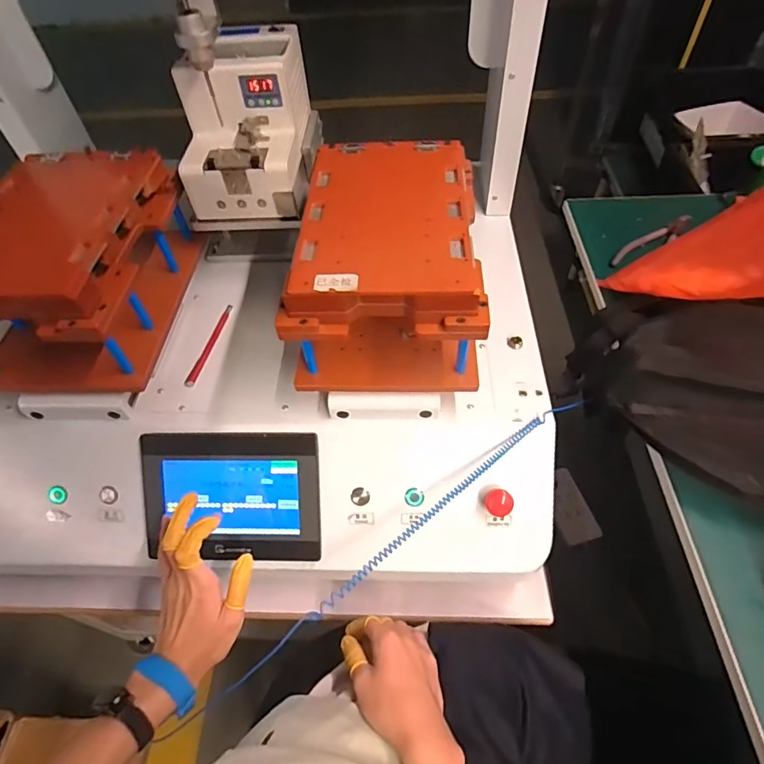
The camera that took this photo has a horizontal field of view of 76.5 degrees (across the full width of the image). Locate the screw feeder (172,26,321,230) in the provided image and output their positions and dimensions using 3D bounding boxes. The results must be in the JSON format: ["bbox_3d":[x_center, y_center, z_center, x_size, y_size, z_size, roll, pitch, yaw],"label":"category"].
[{"bbox_3d":[-0.163,-0.316,0.610,0.138,0.163,0.197,4,54,6],"label":"screw feeder"}]

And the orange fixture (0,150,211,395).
[{"bbox_3d":[-0.343,-0.129,0.554,0.181,0.139,0.261,0,53,4],"label":"orange fixture"}]

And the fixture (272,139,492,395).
[{"bbox_3d":[0.006,-0.131,0.533,0.185,0.135,0.258,0,53,3],"label":"fixture"}]

